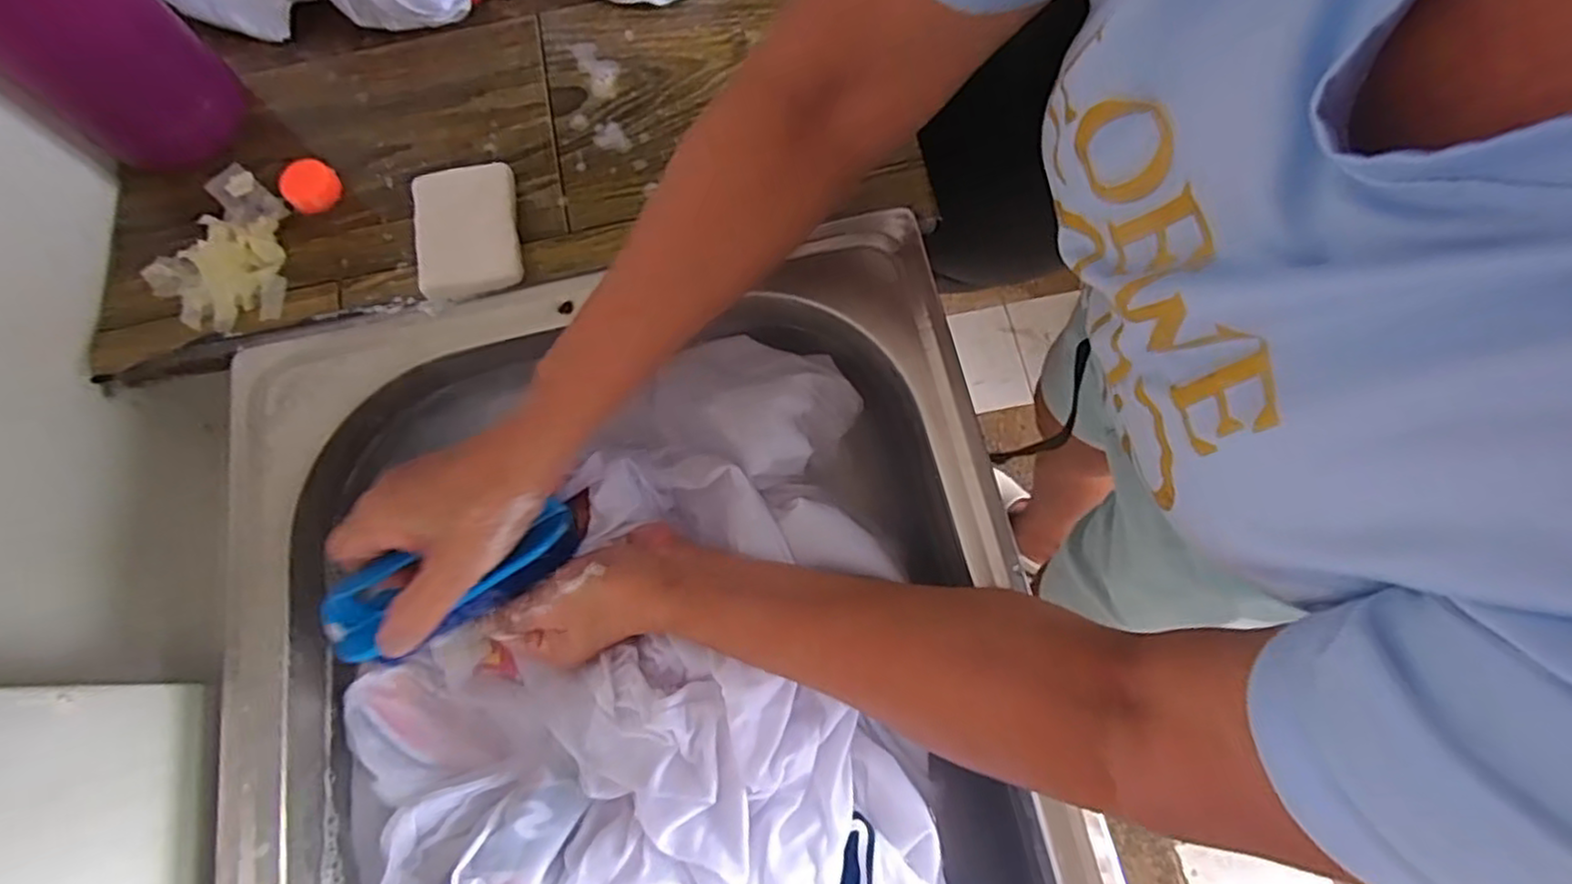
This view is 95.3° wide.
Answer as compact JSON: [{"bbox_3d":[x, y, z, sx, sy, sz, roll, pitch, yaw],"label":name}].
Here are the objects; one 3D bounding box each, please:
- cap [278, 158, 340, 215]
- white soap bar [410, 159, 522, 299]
[{"bbox_3d":[-0.290,-0.156,0.436,0.026,0.016,0.032,42,79,15],"label":"cap"},{"bbox_3d":[-0.185,-0.124,0.420,0.055,0.019,0.080,-10,72,1],"label":"white soap bar"}]

